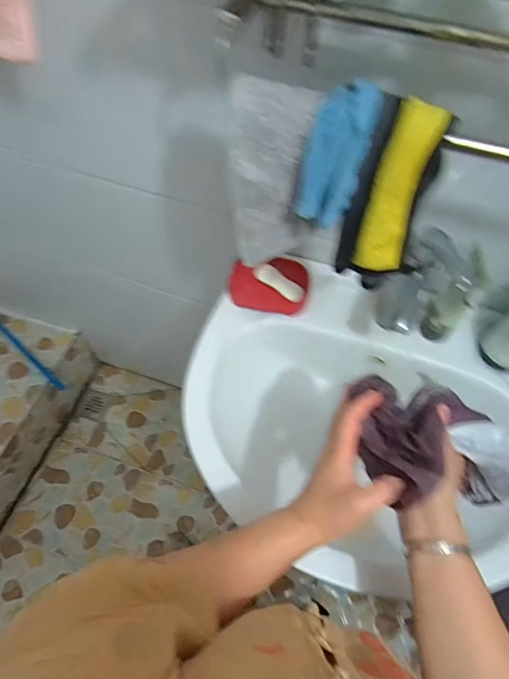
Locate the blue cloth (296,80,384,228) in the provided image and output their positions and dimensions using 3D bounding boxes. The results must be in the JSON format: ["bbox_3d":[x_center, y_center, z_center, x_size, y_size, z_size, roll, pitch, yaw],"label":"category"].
[{"bbox_3d":[0.070,-0.161,0.391,0.053,0.124,0.023,26,43,12],"label":"blue cloth"}]

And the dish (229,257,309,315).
[{"bbox_3d":[0.024,-0.091,0.721,0.132,0.042,0.084,4,61,0],"label":"dish"}]

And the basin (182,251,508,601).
[{"bbox_3d":[0.163,0.137,0.670,0.529,0.156,0.414,18,62,8],"label":"basin"}]

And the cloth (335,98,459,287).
[{"bbox_3d":[0.123,-0.126,0.406,0.068,0.170,0.029,12,46,10],"label":"cloth"}]

